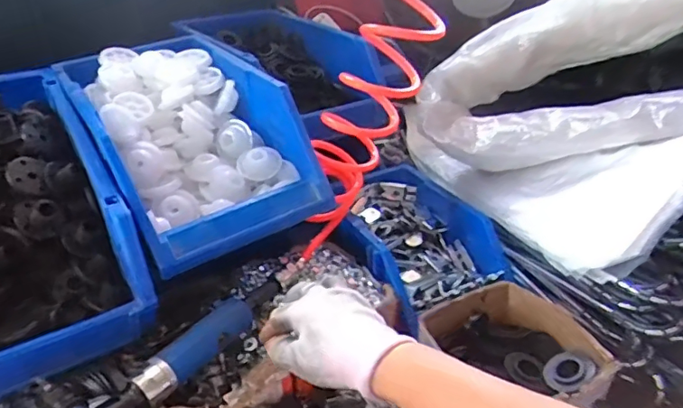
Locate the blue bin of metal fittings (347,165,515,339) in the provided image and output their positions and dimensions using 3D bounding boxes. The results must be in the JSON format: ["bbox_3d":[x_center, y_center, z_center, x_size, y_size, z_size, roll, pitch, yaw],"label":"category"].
[{"bbox_3d":[0.080,0.040,0.685,0.150,0.090,0.242,-14,30,-23],"label":"blue bin of metal fittings"}]

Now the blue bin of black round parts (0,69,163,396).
[{"bbox_3d":[-0.340,0.012,0.530,0.197,0.183,0.298,-19,32,-31],"label":"blue bin of black round parts"}]

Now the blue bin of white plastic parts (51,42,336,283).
[{"bbox_3d":[-0.184,-0.080,0.626,0.199,0.148,0.322,-18,32,-29],"label":"blue bin of white plastic parts"}]

